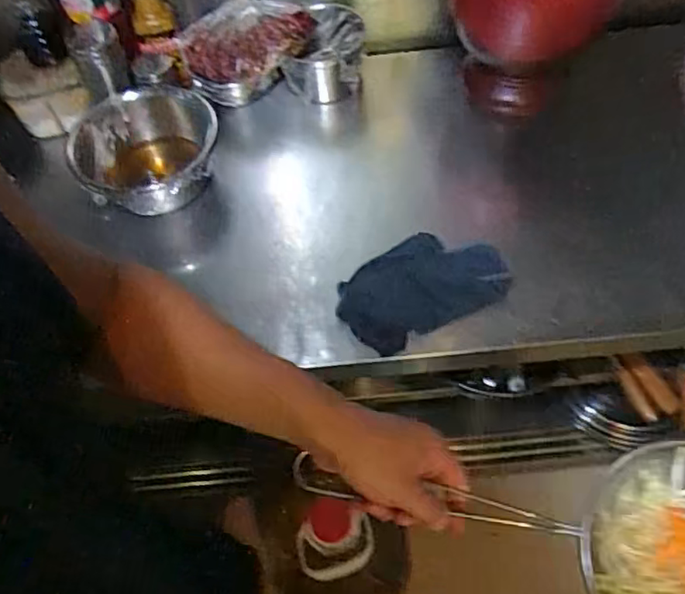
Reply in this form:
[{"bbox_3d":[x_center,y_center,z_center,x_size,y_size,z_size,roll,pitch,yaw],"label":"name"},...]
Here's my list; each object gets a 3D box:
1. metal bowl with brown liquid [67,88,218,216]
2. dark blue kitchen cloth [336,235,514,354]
[{"bbox_3d":[-0.273,-0.188,0.865,0.206,0.114,0.182,1,59,5],"label":"metal bowl with brown liquid"},{"bbox_3d":[0.100,-0.011,0.778,0.203,0.027,0.133,-32,62,-14],"label":"dark blue kitchen cloth"}]

